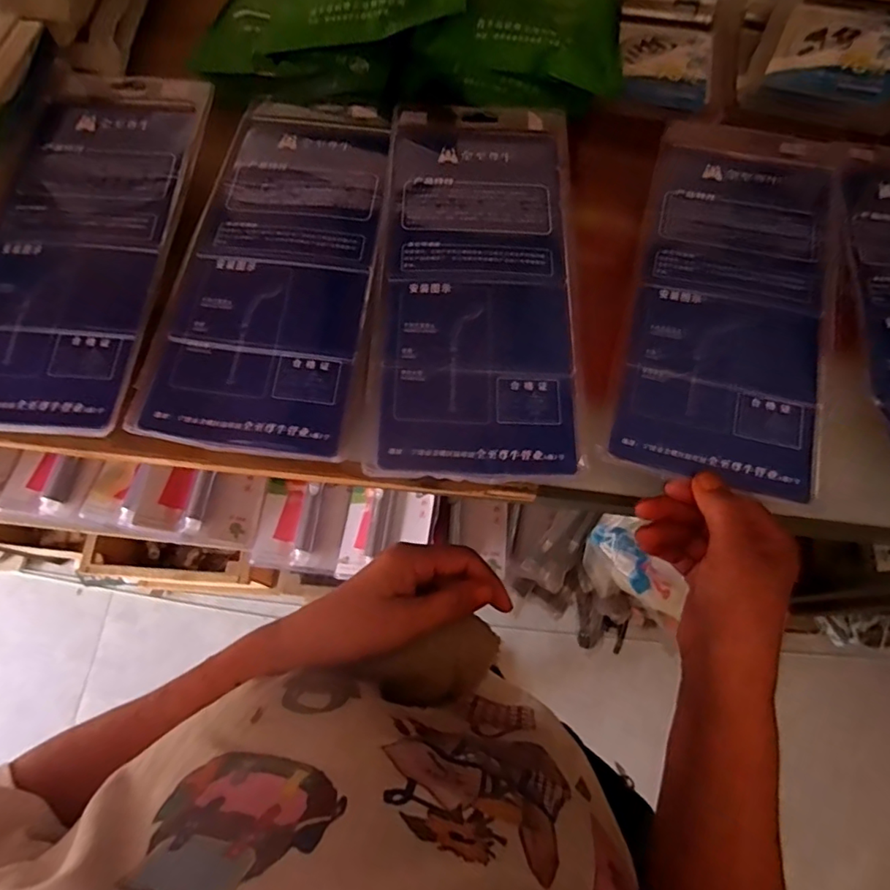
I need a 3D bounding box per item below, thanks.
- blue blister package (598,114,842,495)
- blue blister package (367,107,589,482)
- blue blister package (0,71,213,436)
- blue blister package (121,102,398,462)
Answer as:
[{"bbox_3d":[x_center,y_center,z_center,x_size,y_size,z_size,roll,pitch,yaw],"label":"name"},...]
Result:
[{"bbox_3d":[0.219,-0.121,0.401,0.142,0.013,0.323,19,70,5],"label":"blue blister package"},{"bbox_3d":[0.023,-0.126,0.386,0.130,0.012,0.305,3,71,-1],"label":"blue blister package"},{"bbox_3d":[-0.271,-0.165,0.406,0.145,0.033,0.333,4,71,-1],"label":"blue blister package"},{"bbox_3d":[-0.114,-0.142,0.392,0.135,0.015,0.304,7,71,1],"label":"blue blister package"}]

